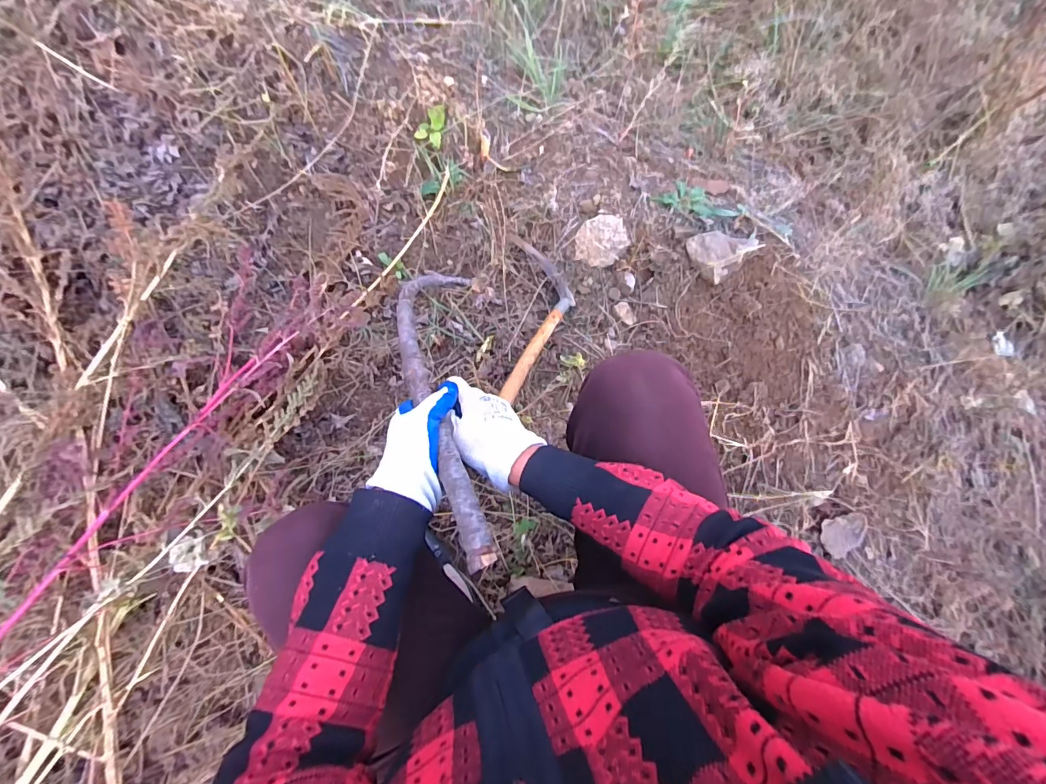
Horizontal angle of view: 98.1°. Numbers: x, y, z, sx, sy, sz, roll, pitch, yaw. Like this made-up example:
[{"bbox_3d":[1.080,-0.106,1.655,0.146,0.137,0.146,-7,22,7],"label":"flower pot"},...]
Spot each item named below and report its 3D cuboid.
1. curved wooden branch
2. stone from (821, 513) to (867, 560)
[{"bbox_3d":[-0.093,-0.033,0.573,0.107,0.040,0.528,-16,43,-6],"label":"curved wooden branch"},{"bbox_3d":[0.572,0.250,0.815,0.091,0.021,0.061,-41,80,-11],"label":"stone"}]

